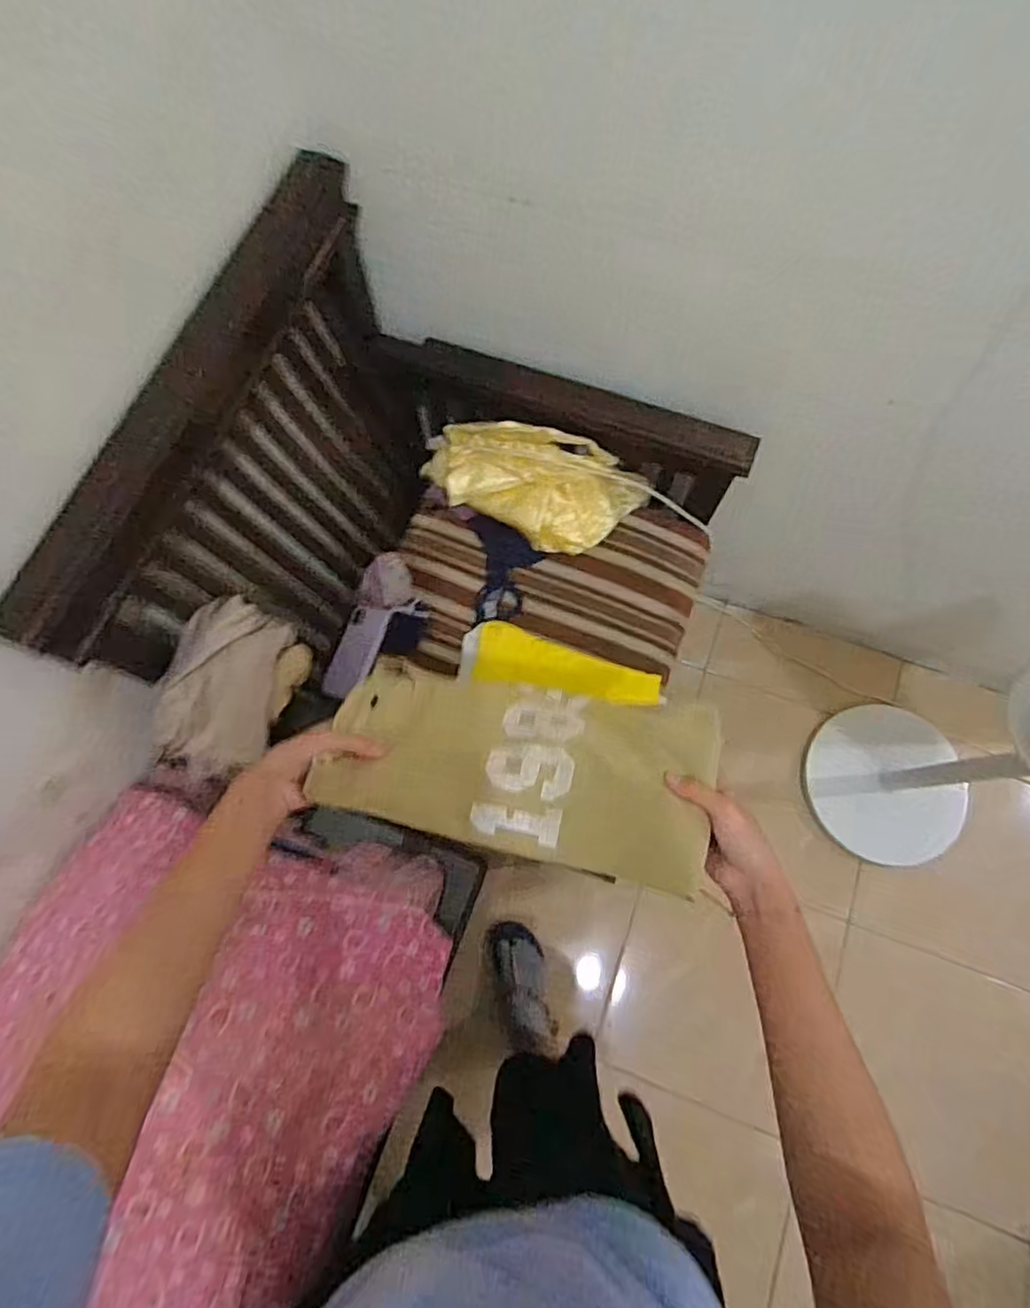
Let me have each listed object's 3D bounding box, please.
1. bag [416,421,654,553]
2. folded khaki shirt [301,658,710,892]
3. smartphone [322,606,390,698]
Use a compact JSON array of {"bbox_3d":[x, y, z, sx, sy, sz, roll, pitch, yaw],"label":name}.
[{"bbox_3d":[0.023,-0.270,1.018,0.361,0.135,0.151,13,74,4],"label":"bag"},{"bbox_3d":[0.007,0.093,0.564,0.327,0.081,0.160,12,74,4],"label":"folded khaki shirt"},{"bbox_3d":[-0.252,-0.004,1.003,0.067,0.008,0.153,18,75,6],"label":"smartphone"}]

